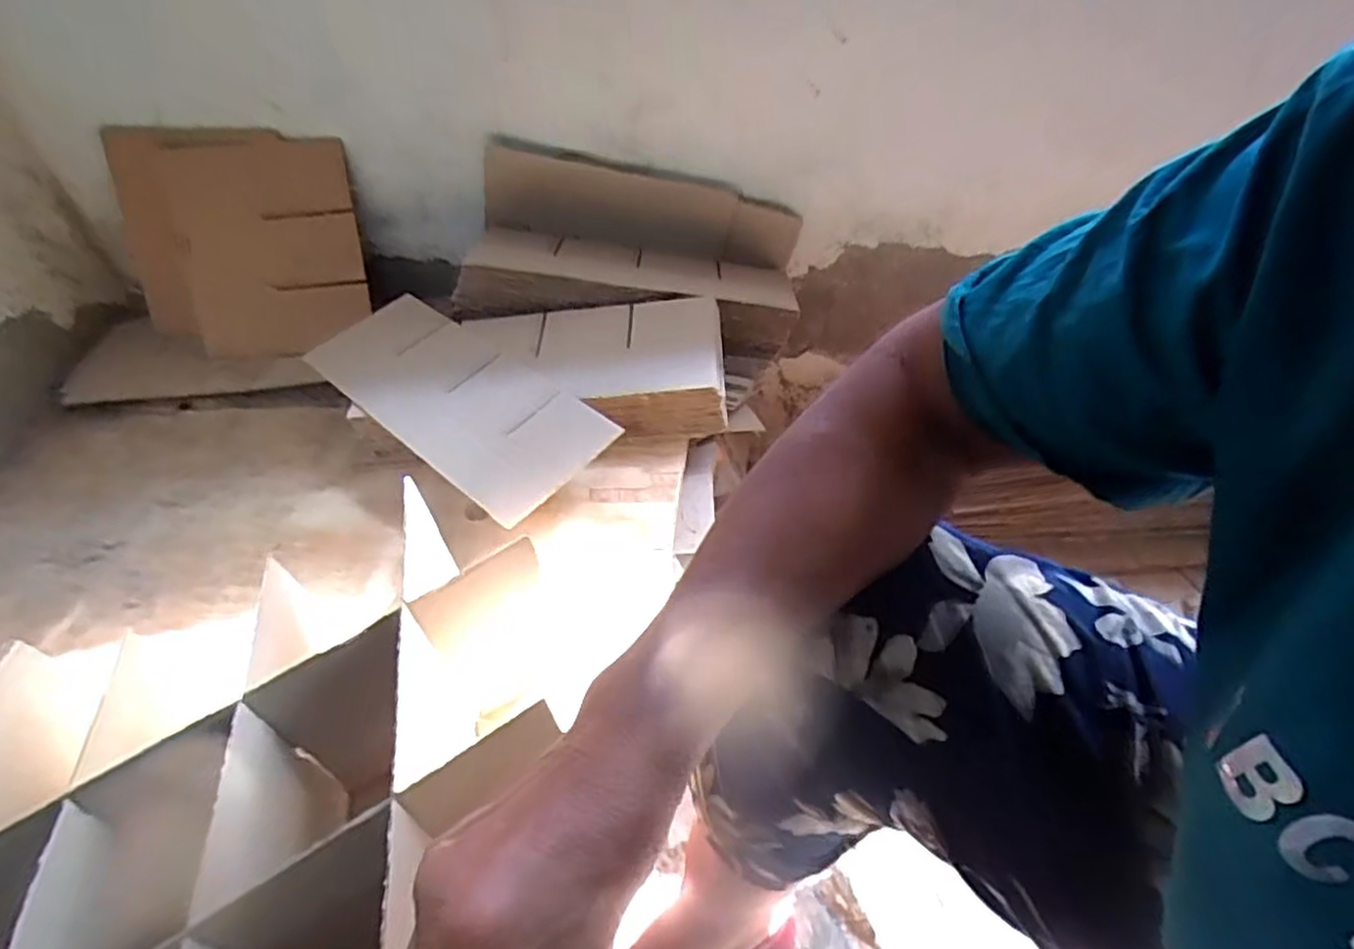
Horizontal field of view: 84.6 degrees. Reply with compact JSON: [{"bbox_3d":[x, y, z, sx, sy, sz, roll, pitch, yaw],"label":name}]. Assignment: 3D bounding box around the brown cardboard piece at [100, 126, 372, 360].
[{"bbox_3d":[-0.481,-0.253,0.832,0.246,0.240,0.020,-3,25,-6],"label":"brown cardboard piece"}]

